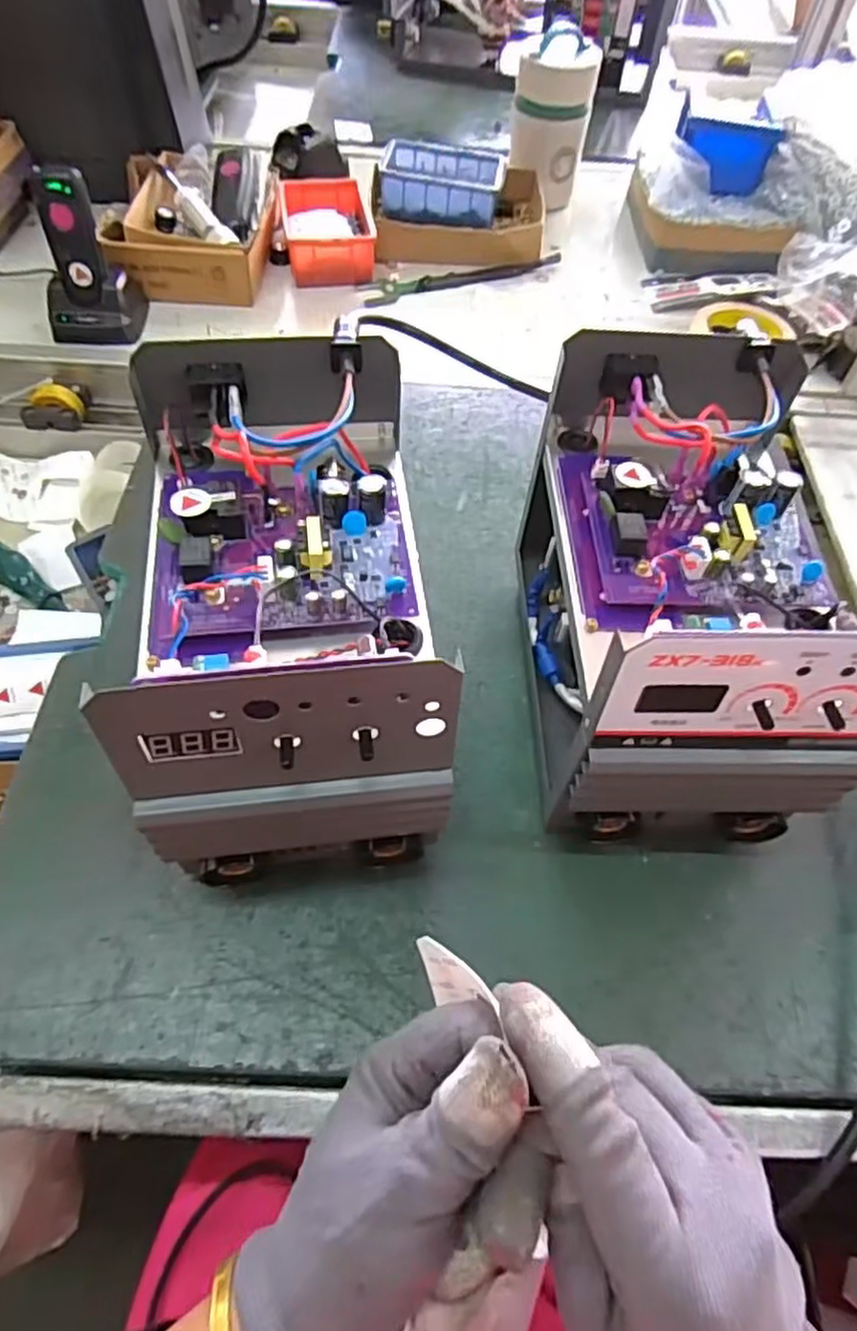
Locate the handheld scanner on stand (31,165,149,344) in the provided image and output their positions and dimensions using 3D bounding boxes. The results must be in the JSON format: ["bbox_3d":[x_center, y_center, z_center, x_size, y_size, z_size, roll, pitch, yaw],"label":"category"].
[{"bbox_3d":[-0.334,-0.389,0.682,0.085,0.132,0.066,-3,57,-4],"label":"handheld scanner on stand"}]

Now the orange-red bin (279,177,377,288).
[{"bbox_3d":[-0.115,-0.501,0.816,0.098,0.049,0.157,-5,58,-6],"label":"orange-red bin"}]

